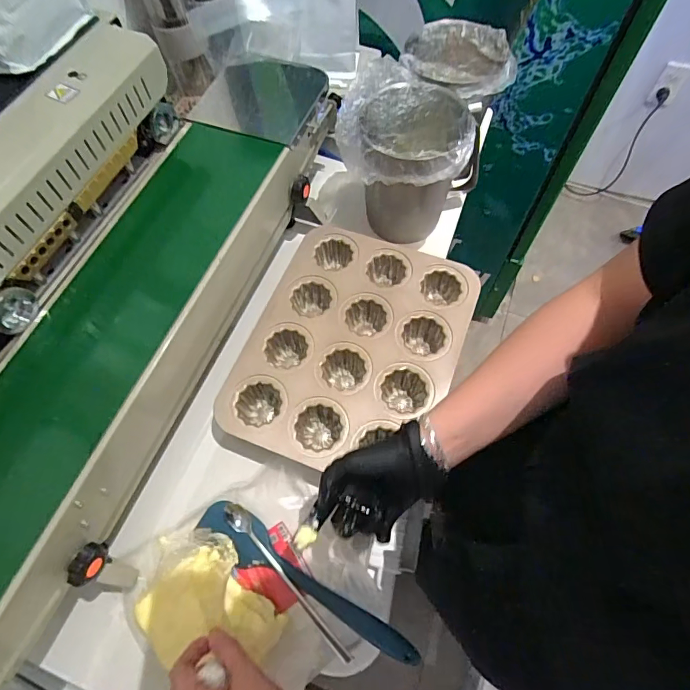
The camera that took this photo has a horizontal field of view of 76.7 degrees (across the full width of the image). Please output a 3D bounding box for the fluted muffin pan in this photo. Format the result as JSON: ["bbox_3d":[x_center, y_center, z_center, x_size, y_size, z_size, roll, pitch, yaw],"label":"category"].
[{"bbox_3d":[0.010,0.006,0.572,0.256,0.064,0.315,18,66,11],"label":"fluted muffin pan"}]

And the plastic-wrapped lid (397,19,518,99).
[{"bbox_3d":[0.159,-0.399,0.606,0.153,0.043,0.137,13,65,8],"label":"plastic-wrapped lid"}]

